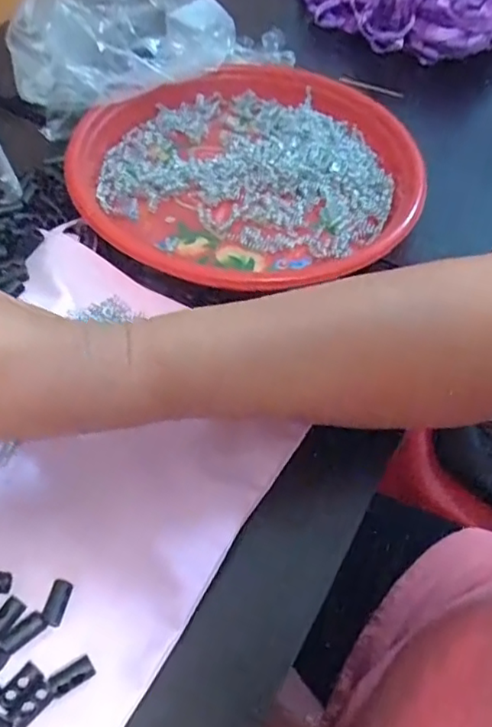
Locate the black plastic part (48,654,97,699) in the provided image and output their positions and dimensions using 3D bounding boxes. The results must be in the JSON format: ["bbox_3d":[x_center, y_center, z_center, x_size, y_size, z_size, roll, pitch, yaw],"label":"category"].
[{"bbox_3d":[-0.073,0.130,0.256,0.018,0.004,0.010,-26,59,-19],"label":"black plastic part"}]

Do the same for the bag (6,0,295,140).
[{"bbox_3d":[-0.080,-0.263,0.474,0.202,0.080,0.097,-26,59,-18],"label":"bag"}]

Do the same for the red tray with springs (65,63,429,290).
[{"bbox_3d":[-0.001,-0.138,0.429,0.232,0.026,0.224,-31,61,-21],"label":"red tray with springs"}]

